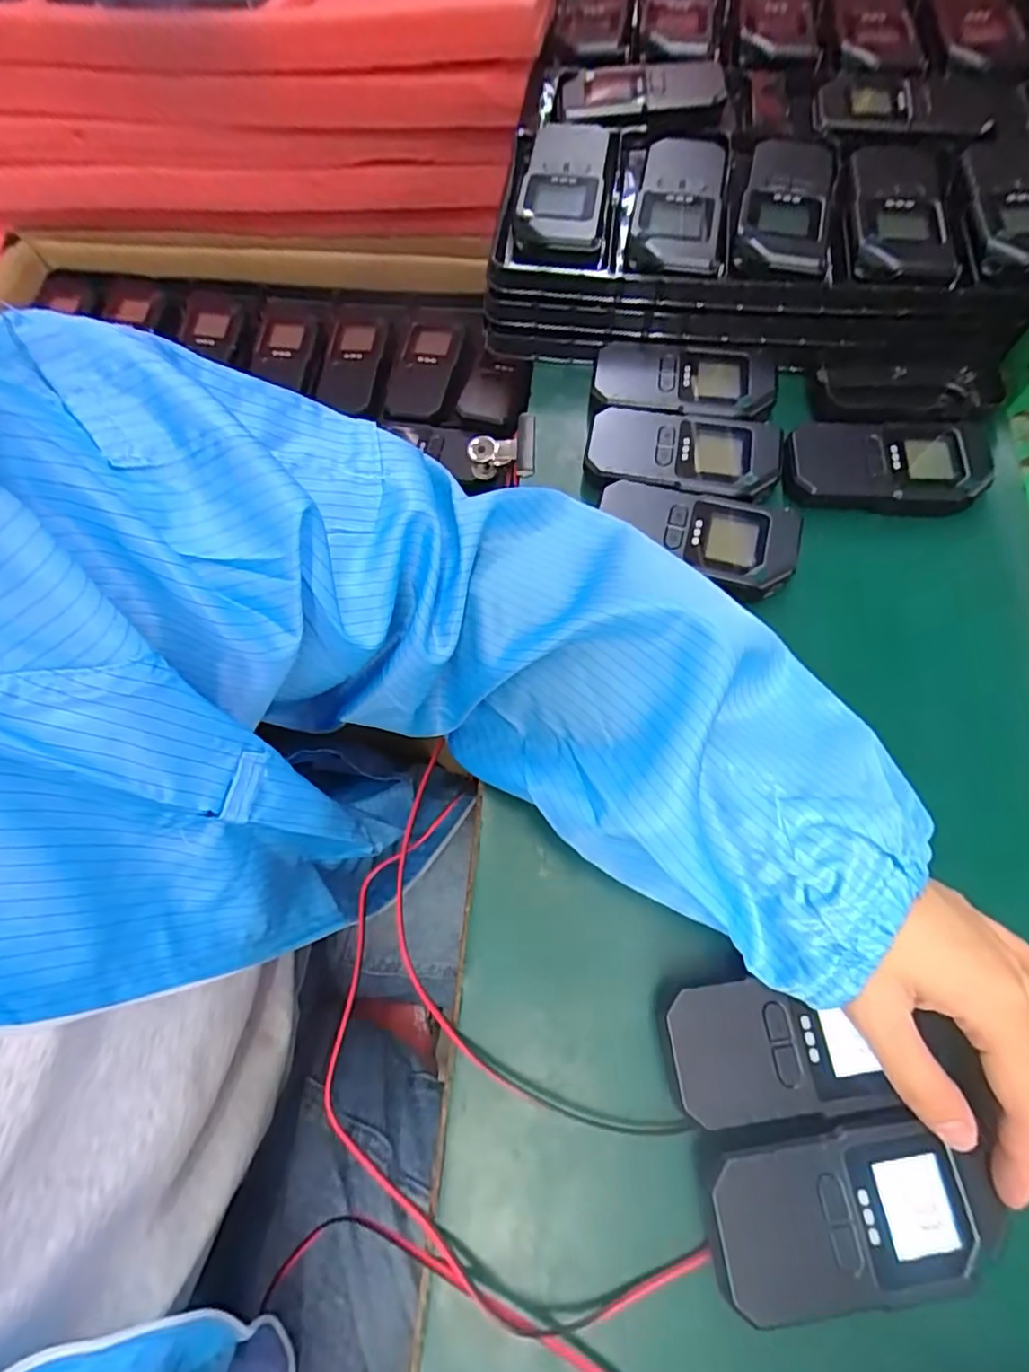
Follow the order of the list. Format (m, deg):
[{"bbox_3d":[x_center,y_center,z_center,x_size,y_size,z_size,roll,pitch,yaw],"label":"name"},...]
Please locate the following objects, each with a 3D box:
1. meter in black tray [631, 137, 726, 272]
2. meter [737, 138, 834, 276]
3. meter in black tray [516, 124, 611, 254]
[{"bbox_3d":[0.108,-0.315,0.402,0.054,0.020,0.116,8,68,6],"label":"meter in black tray"},{"bbox_3d":[0.178,-0.316,0.402,0.054,0.021,0.131,12,69,8],"label":"meter"},{"bbox_3d":[0.033,-0.344,0.424,0.056,0.020,0.141,4,68,5],"label":"meter in black tray"}]

